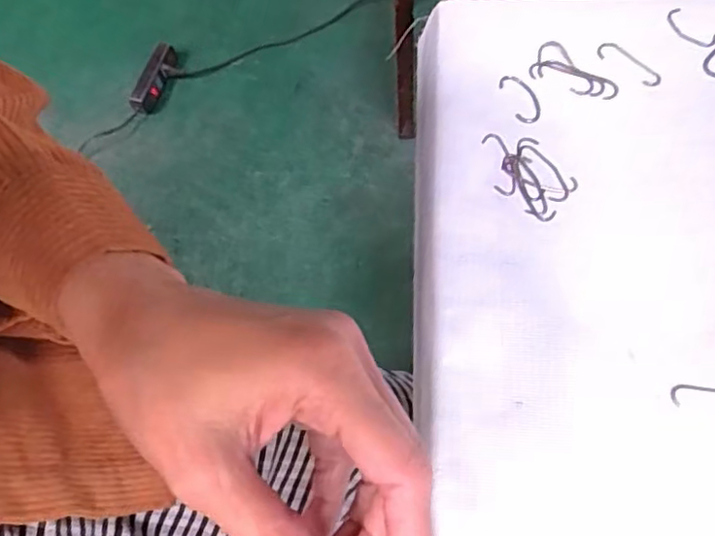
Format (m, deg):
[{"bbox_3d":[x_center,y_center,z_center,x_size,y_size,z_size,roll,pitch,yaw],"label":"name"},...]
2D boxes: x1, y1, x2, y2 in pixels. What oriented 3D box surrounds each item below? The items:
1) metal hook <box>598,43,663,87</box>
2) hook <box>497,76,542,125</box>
[{"bbox_3d":[0.164,-0.123,0.378,0.041,0.004,0.014,41,73,19],"label":"metal hook"},{"bbox_3d":[0.098,-0.101,0.372,0.020,0.004,0.035,-16,65,-4],"label":"hook"}]

